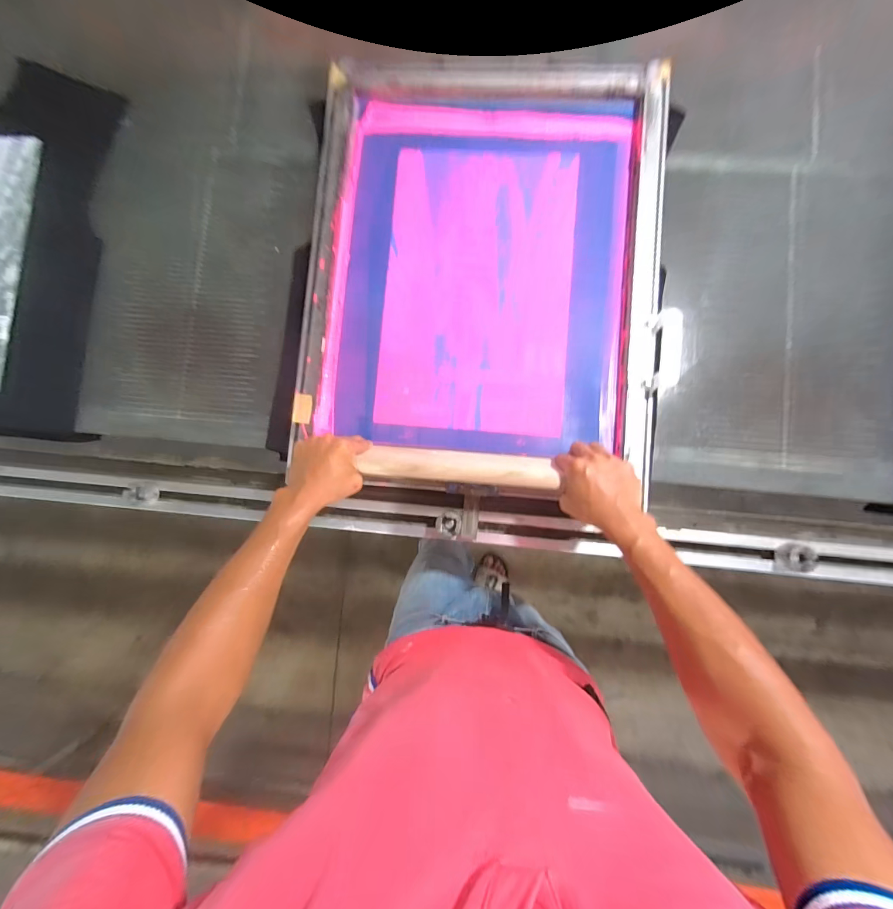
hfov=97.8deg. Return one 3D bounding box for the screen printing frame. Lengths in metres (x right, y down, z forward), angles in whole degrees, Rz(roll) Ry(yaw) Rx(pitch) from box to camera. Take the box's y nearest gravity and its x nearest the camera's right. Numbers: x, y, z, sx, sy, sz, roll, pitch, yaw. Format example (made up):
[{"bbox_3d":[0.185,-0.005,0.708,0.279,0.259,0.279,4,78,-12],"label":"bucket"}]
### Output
[{"bbox_3d":[0.054,-0.299,0.651,0.568,0.063,0.704,3,90,5],"label":"screen printing frame"}]

